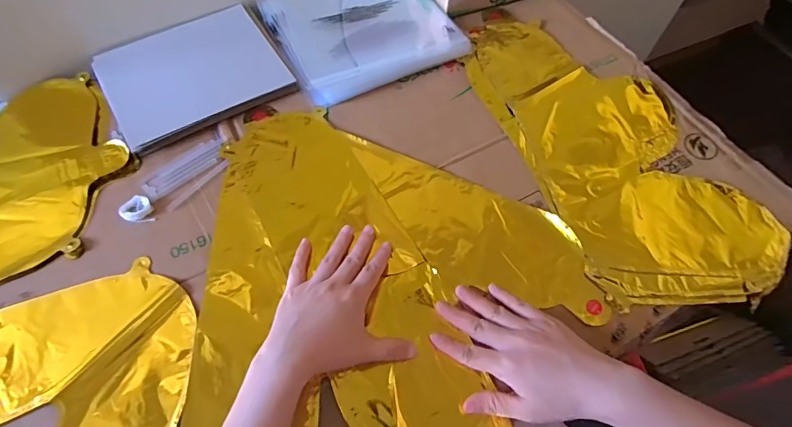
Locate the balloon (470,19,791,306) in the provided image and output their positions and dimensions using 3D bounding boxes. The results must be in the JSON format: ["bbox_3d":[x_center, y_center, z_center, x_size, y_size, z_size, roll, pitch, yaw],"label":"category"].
[{"bbox_3d":[0.242,-0.089,0.513,0.209,0.019,0.403,-17,63,-11],"label":"balloon"}]

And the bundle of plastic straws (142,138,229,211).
[{"bbox_3d":[-0.220,-0.045,0.484,0.047,0.005,0.092,36,66,17],"label":"bundle of plastic straws"}]

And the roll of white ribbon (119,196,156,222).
[{"bbox_3d":[-0.260,-0.002,0.453,0.028,0.008,0.030,1,62,-1],"label":"roll of white ribbon"}]

